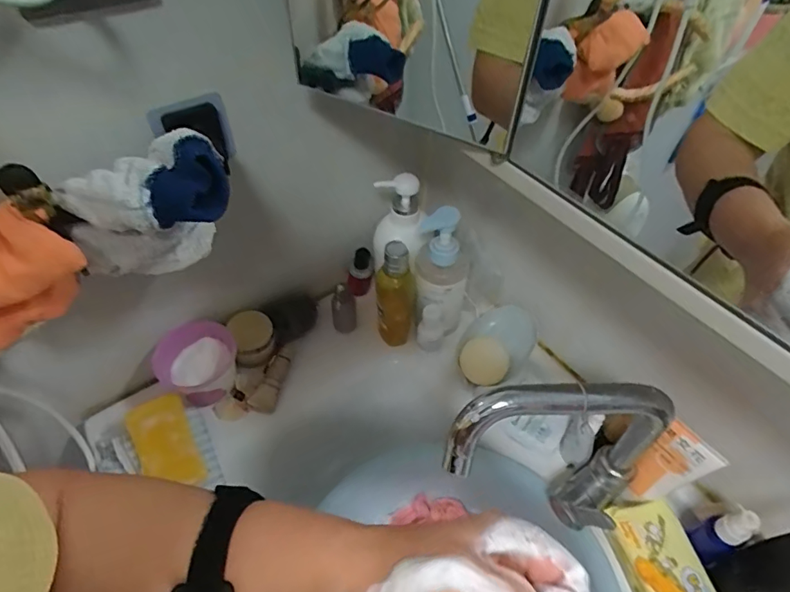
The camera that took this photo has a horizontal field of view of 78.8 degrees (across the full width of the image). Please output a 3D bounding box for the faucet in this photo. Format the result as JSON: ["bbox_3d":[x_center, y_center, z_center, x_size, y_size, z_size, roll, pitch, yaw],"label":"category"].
[{"bbox_3d":[0.133,0.142,0.410,0.184,0.181,0.053,-1,49,-2],"label":"faucet"}]

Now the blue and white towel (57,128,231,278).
[{"bbox_3d":[-0.182,-0.057,0.376,0.111,0.109,0.076,-34,58,-27],"label":"blue and white towel"}]

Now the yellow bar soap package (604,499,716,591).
[{"bbox_3d":[0.255,0.259,0.446,0.077,0.027,0.122,-6,49,-7],"label":"yellow bar soap package"}]

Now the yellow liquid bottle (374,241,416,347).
[{"bbox_3d":[0.000,0.001,0.585,0.048,0.148,0.035,6,49,3],"label":"yellow liquid bottle"}]

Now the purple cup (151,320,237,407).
[{"bbox_3d":[-0.227,0.079,0.560,0.088,0.057,0.078,-30,56,-25],"label":"purple cup"}]

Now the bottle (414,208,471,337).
[{"bbox_3d":[0.060,-0.022,0.587,0.065,0.183,0.051,-8,50,-8],"label":"bottle"}]

